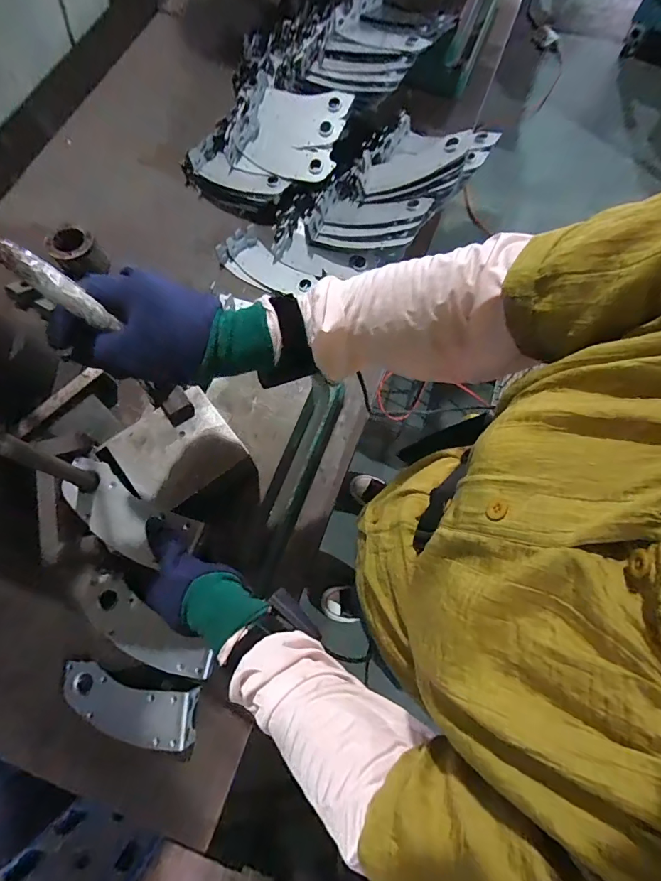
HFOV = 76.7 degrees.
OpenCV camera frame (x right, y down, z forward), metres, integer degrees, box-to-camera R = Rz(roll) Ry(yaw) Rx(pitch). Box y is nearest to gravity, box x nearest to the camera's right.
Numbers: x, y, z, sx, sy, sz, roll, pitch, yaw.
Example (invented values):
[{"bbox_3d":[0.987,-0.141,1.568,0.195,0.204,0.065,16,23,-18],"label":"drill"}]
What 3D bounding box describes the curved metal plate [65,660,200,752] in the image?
[{"bbox_3d":[-0.261,0.335,0.528,0.182,0.038,0.067,11,72,2],"label":"curved metal plate"}]

